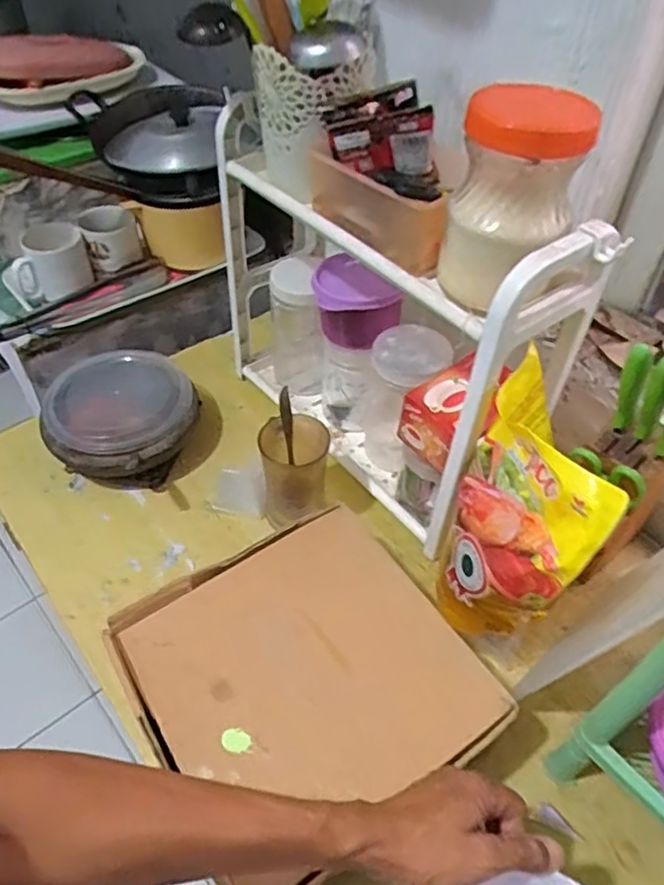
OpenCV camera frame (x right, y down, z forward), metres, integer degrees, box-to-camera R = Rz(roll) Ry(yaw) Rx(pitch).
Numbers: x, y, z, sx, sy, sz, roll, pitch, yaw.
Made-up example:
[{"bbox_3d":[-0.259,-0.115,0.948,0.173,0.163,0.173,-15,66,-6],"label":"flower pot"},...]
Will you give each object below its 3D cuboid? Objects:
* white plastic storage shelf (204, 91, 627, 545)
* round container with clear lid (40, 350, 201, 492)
[{"bbox_3d":[0.054,-0.131,0.726,0.159,0.378,0.441,-28,53,-26],"label":"white plastic storage shelf"},{"bbox_3d":[-0.265,-0.026,0.810,0.176,0.082,0.186,1,46,-1],"label":"round container with clear lid"}]

